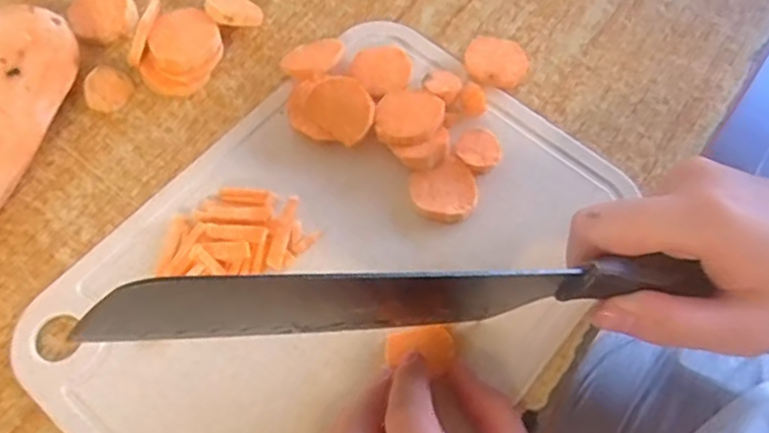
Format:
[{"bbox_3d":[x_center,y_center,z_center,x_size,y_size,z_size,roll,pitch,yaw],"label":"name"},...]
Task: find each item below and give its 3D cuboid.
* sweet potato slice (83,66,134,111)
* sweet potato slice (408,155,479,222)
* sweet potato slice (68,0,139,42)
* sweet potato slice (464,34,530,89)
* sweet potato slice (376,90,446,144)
[{"bbox_3d":[-0.132,-0.061,0.307,0.022,0.011,0.017,-34,72,-14],"label":"sweet potato slice"},{"bbox_3d":[0.027,-0.011,0.290,0.029,0.006,0.028,0,67,-1],"label":"sweet potato slice"},{"bbox_3d":[-0.141,-0.102,0.323,0.031,0.007,0.027,-20,89,-11],"label":"sweet potato slice"},{"bbox_3d":[0.056,-0.078,0.322,0.030,0.008,0.030,0,67,-1],"label":"sweet potato slice"},{"bbox_3d":[0.012,-0.047,0.297,0.032,0.005,0.032,-7,51,9],"label":"sweet potato slice"}]

